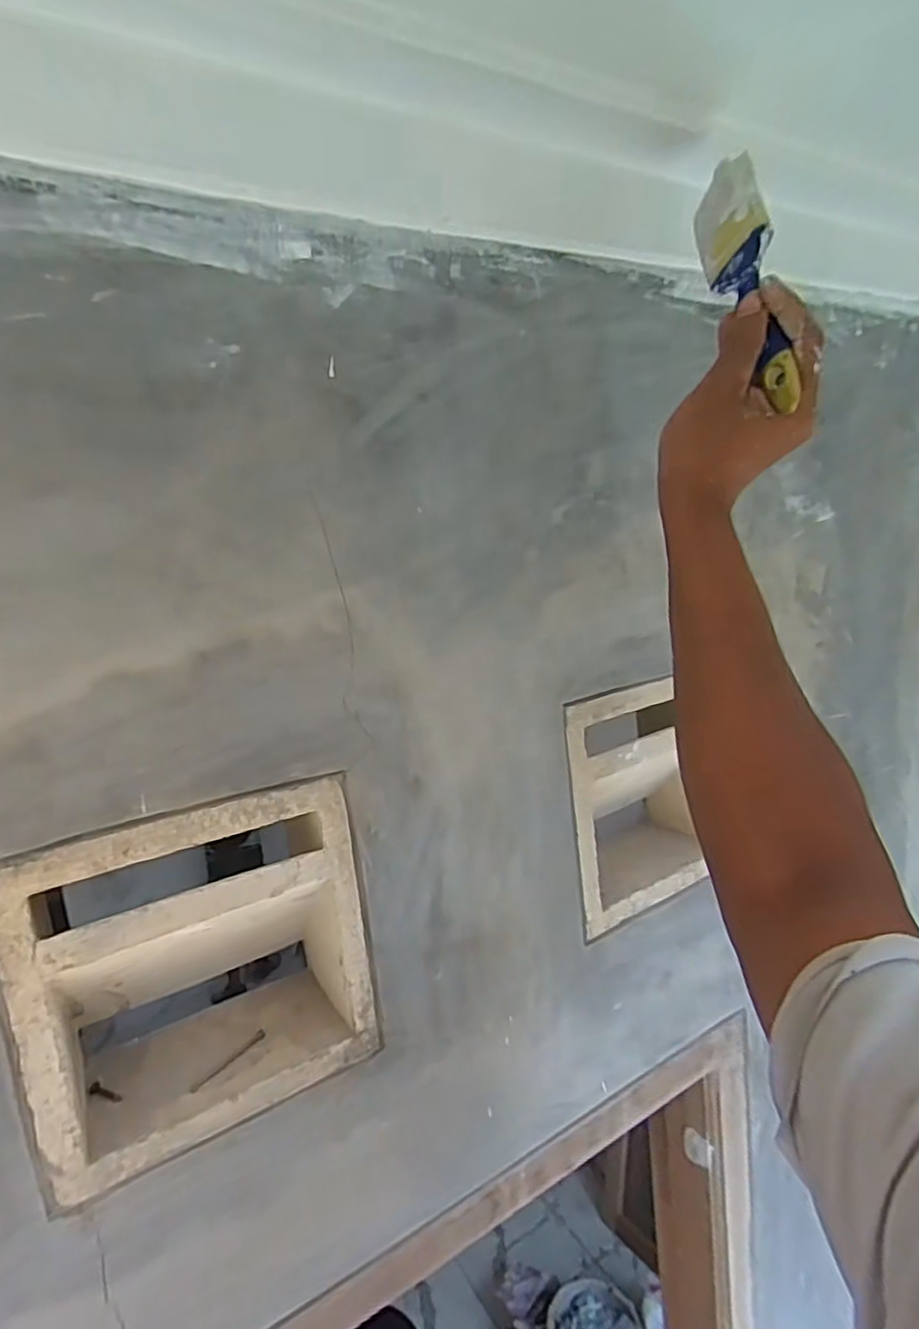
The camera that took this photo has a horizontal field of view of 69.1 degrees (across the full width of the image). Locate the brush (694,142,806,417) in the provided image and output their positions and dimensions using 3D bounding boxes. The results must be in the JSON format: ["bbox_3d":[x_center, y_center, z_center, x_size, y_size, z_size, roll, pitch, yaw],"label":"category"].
[{"bbox_3d":[0.181,-0.244,0.416,0.012,0.210,0.048,7,-31,-19],"label":"brush"}]

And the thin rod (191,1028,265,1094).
[{"bbox_3d":[-0.151,0.258,0.438,0.008,0.004,0.058,0,12,35],"label":"thin rod"}]

